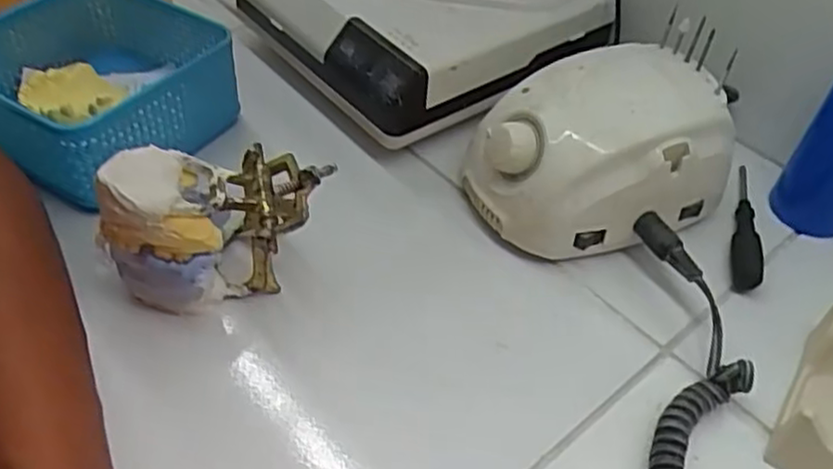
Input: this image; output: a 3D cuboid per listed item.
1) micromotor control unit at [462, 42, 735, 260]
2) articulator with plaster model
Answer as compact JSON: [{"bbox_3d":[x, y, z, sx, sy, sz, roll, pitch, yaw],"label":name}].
[{"bbox_3d":[0.105,-0.049,0.425,0.138,0.082,0.088,-15,46,-21],"label":"micromotor control unit"},{"bbox_3d":[-0.098,-0.004,0.361,0.101,0.075,0.057,-23,48,-27],"label":"articulator with plaster model"}]

